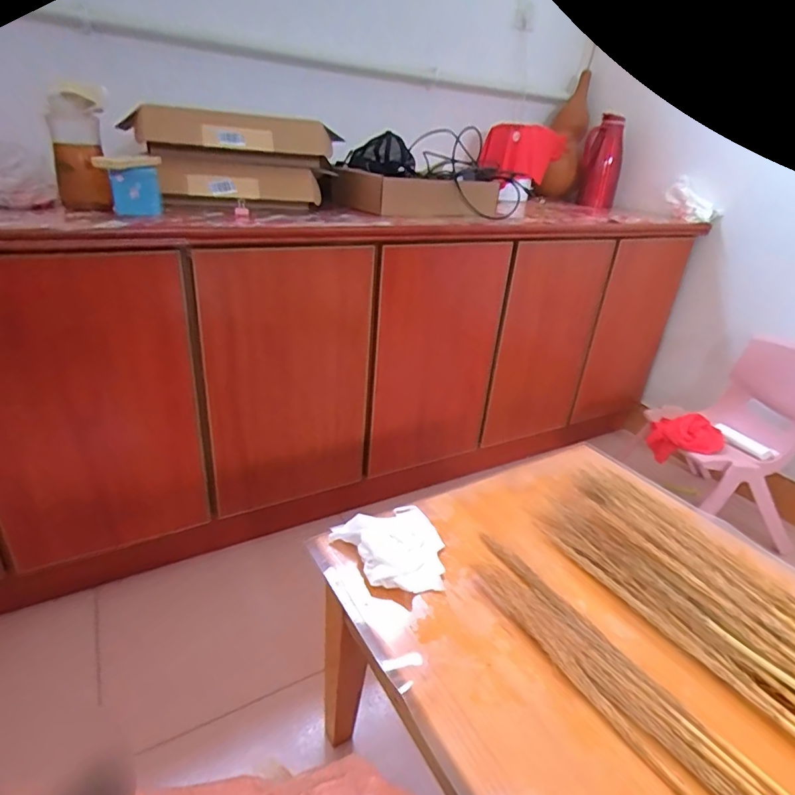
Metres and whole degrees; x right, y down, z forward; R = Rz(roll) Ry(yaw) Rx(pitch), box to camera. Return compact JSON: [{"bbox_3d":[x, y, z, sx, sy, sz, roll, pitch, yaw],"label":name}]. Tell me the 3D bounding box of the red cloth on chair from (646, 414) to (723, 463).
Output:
[{"bbox_3d":[0.751,0.109,1.313,0.168,0.108,0.132,24,32,33],"label":"red cloth on chair"}]

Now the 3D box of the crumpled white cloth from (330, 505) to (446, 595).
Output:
[{"bbox_3d":[-0.001,0.209,0.697,0.142,0.030,0.149,-9,29,-25],"label":"crumpled white cloth"}]

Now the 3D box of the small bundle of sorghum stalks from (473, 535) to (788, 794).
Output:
[{"bbox_3d":[0.338,0.381,0.419,0.084,0.020,0.761,-14,32,-32],"label":"small bundle of sorghum stalks"}]

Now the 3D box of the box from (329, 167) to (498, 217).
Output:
[{"bbox_3d":[0.037,-0.458,1.130,0.341,0.072,0.199,-15,32,-33],"label":"box"}]

